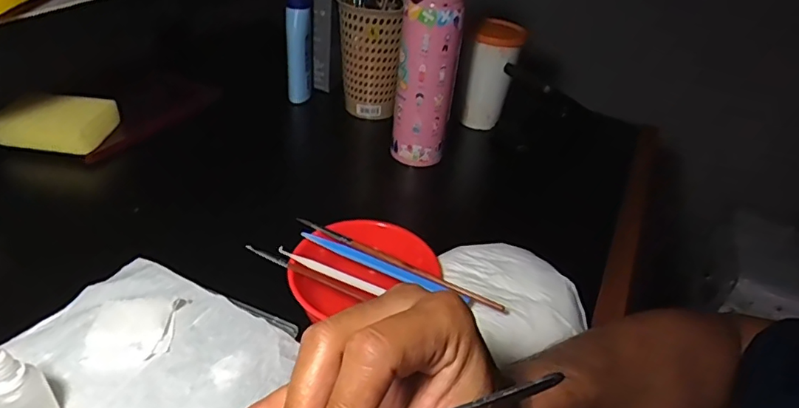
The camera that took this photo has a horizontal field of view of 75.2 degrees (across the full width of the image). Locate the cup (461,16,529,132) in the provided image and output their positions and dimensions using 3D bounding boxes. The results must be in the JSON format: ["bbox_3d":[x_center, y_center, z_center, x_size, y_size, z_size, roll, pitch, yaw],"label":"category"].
[{"bbox_3d":[0.121,-0.162,0.666,0.065,0.127,0.060,15,37,9],"label":"cup"}]

